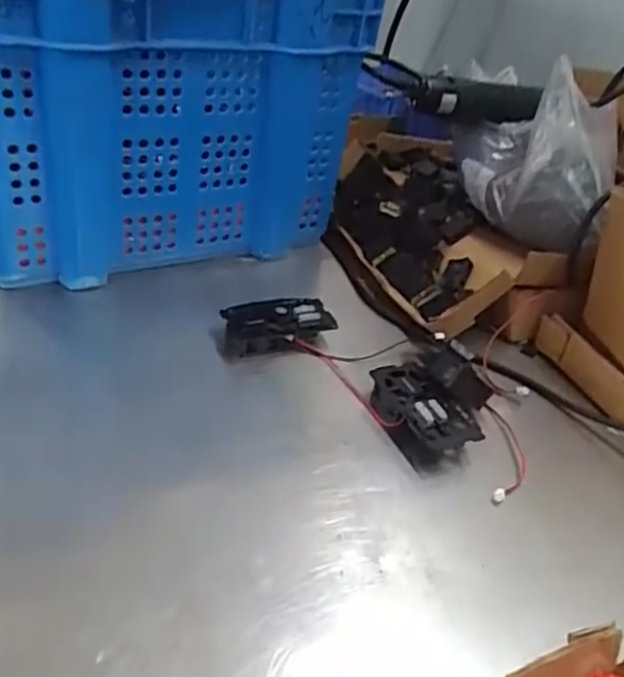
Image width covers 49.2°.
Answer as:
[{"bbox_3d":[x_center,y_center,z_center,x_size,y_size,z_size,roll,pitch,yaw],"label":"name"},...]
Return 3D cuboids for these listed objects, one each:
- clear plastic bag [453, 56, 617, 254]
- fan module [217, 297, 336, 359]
[{"bbox_3d":[0.200,-0.159,0.621,0.145,0.148,0.084,16,35,9],"label":"clear plastic bag"},{"bbox_3d":[-0.031,-0.011,0.593,0.095,0.037,0.050,-2,37,-16],"label":"fan module"}]

